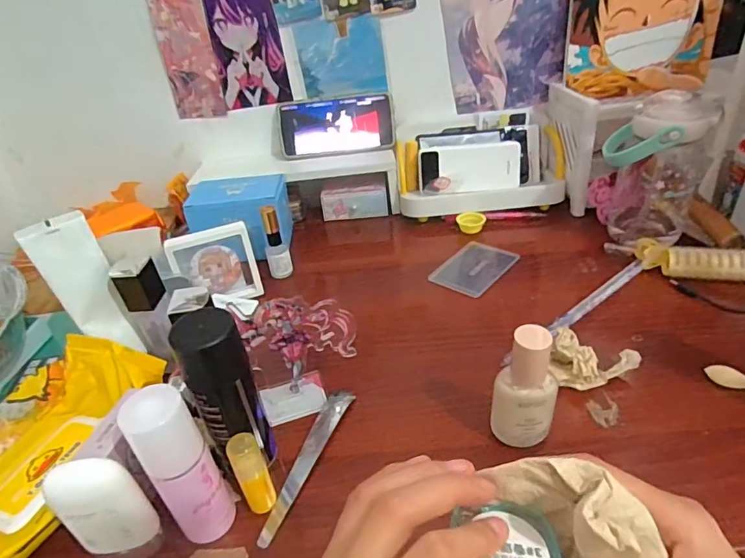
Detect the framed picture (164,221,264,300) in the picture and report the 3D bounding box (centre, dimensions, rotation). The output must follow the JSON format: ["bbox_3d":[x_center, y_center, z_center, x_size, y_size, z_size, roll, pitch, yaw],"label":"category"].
[{"bbox_3d":[-0.177,-0.014,0.555,0.085,0.085,0.025,-17,36,-16],"label":"framed picture"}]

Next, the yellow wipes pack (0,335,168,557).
[{"bbox_3d":[-0.265,0.132,0.385,0.122,0.046,0.199,13,39,26],"label":"yellow wipes pack"}]

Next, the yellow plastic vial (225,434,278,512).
[{"bbox_3d":[-0.084,0.138,0.346,0.020,0.069,0.016,-18,36,-17],"label":"yellow plastic vial"}]

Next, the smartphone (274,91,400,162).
[{"bbox_3d":[-0.051,-0.224,0.718,0.167,0.081,0.010,-6,14,1],"label":"smartphone"}]

